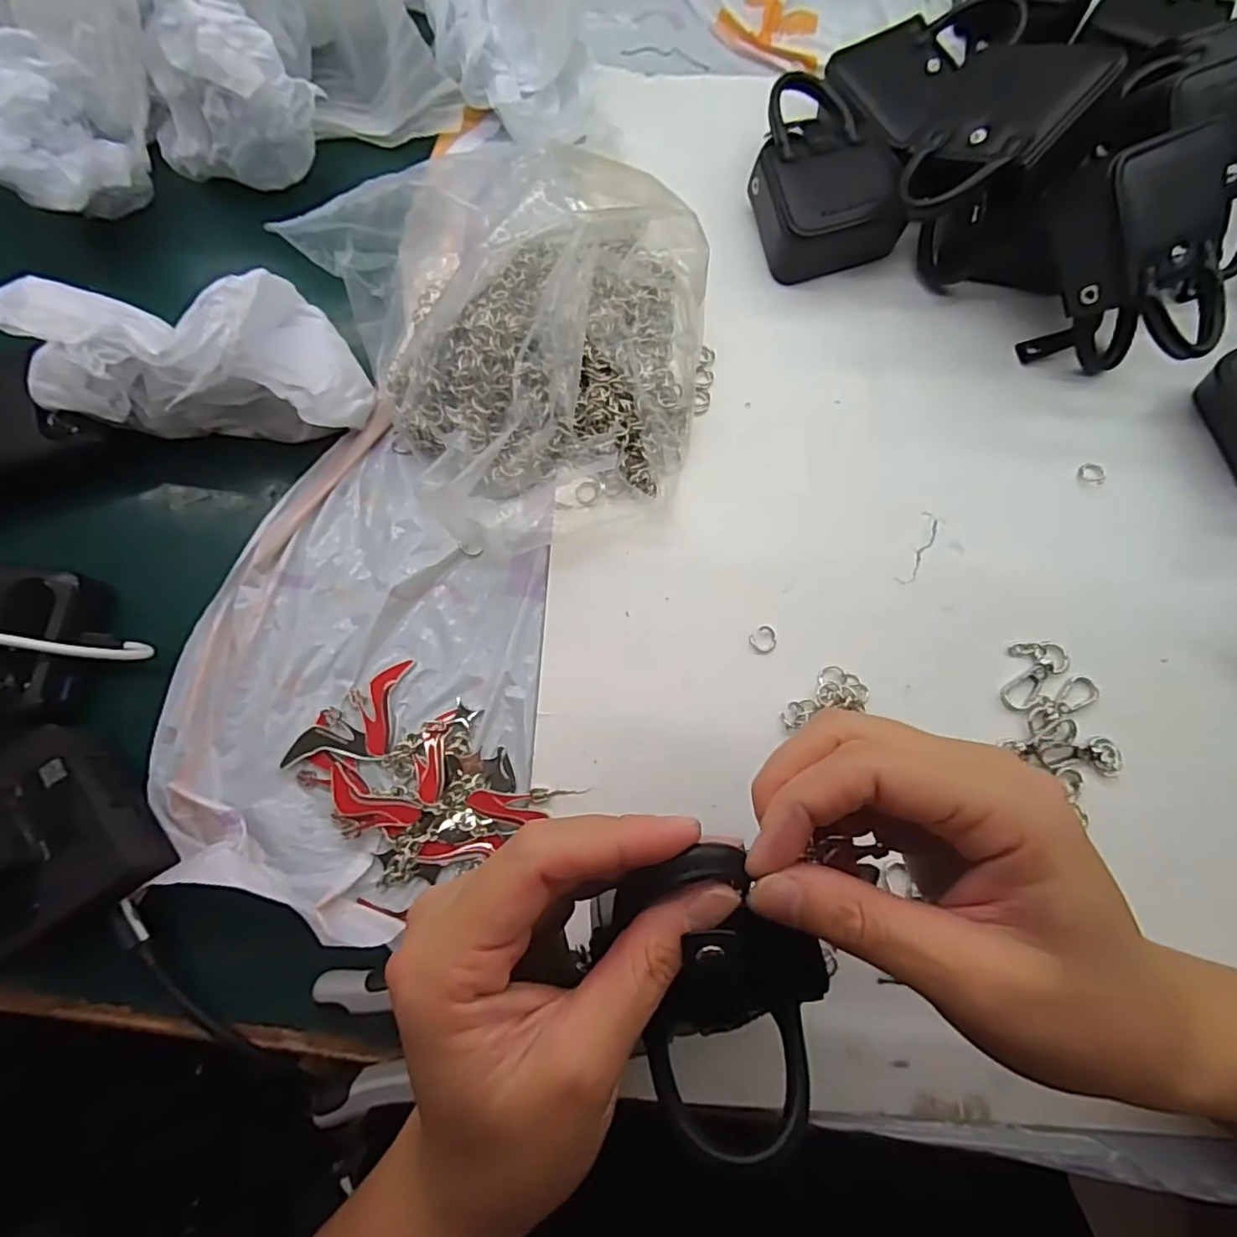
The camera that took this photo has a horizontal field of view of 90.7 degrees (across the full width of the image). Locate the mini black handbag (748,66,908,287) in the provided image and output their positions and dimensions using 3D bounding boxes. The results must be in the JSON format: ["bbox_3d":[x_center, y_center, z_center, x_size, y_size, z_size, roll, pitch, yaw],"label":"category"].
[{"bbox_3d":[0.115,-0.247,0.345,0.079,0.038,0.108,-11,77,-3],"label":"mini black handbag"}]

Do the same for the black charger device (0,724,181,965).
[{"bbox_3d":[-0.242,0.093,0.256,0.064,0.045,0.076,-34,79,-8],"label":"black charger device"}]

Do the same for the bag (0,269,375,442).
[{"bbox_3d":[-0.203,-0.124,0.293,0.146,0.069,0.068,-6,76,-1],"label":"bag"}]

